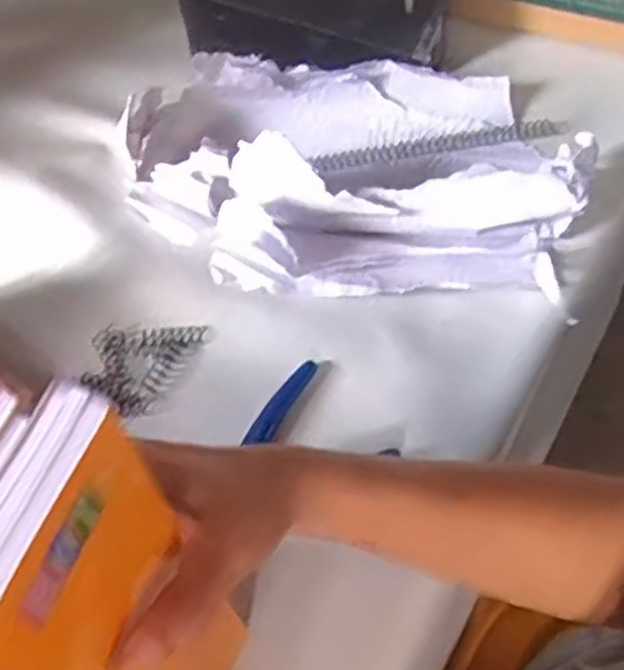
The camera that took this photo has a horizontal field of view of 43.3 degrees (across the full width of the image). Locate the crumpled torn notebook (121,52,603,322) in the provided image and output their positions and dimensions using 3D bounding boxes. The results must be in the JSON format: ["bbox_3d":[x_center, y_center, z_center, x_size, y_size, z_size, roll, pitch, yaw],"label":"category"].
[{"bbox_3d":[0.030,-0.122,0.557,0.312,0.070,0.209,6,58,8],"label":"crumpled torn notebook"}]

